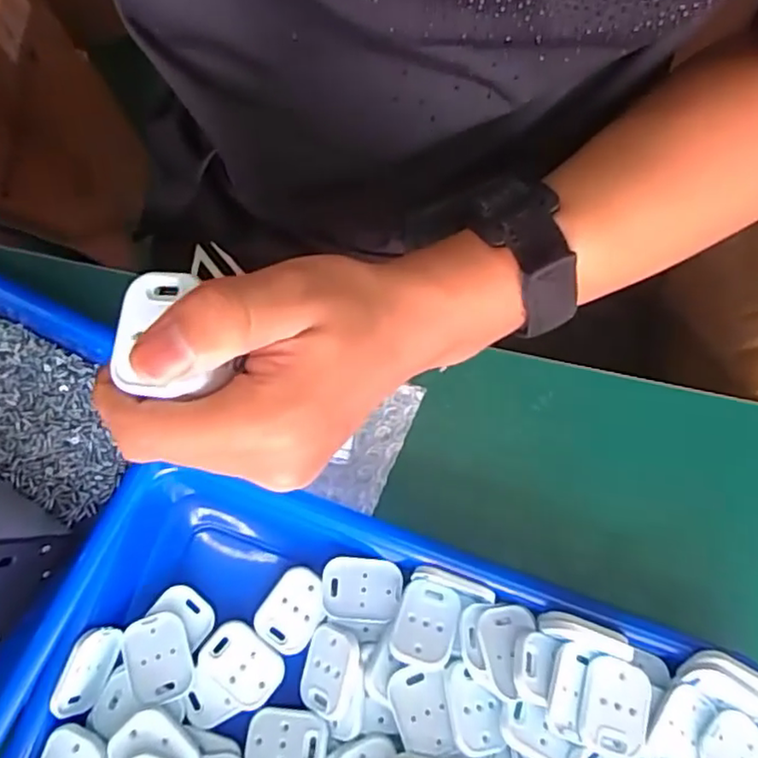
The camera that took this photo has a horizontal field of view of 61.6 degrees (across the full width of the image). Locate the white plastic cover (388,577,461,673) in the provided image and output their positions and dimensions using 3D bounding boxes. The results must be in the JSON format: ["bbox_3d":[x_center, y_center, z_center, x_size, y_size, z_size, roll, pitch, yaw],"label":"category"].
[{"bbox_3d":[0.022,0.118,0.306,0.029,0.005,0.039,14,54,9],"label":"white plastic cover"}]

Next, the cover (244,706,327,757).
[{"bbox_3d":[-0.044,0.171,0.297,0.039,0.005,0.029,-5,58,13],"label":"cover"}]

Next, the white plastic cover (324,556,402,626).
[{"bbox_3d":[-0.009,0.106,0.318,0.039,0.004,0.031,3,78,0],"label":"white plastic cover"}]

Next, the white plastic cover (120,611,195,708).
[{"bbox_3d":[-0.106,0.134,0.306,0.029,0.005,0.040,-19,68,-15],"label":"white plastic cover"}]

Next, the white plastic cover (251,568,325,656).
[{"bbox_3d":[-0.043,0.116,0.317,0.029,0.004,0.039,30,79,5],"label":"white plastic cover"}]

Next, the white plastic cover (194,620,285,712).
[{"bbox_3d":[-0.067,0.139,0.309,0.041,0.006,0.030,44,81,8],"label":"white plastic cover"}]

